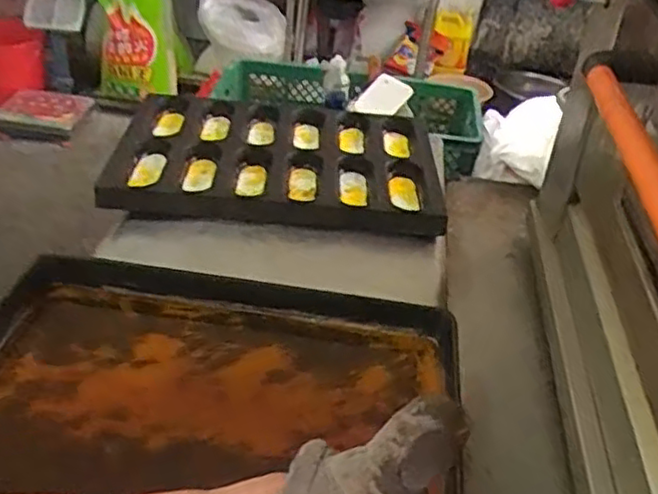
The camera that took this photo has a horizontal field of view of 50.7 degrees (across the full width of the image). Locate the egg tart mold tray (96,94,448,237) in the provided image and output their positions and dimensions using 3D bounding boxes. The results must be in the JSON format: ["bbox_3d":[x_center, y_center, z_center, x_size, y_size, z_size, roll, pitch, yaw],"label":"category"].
[{"bbox_3d":[-0.091,-0.177,1.349,0.608,0.054,0.470,2,35,-6],"label":"egg tart mold tray"}]

